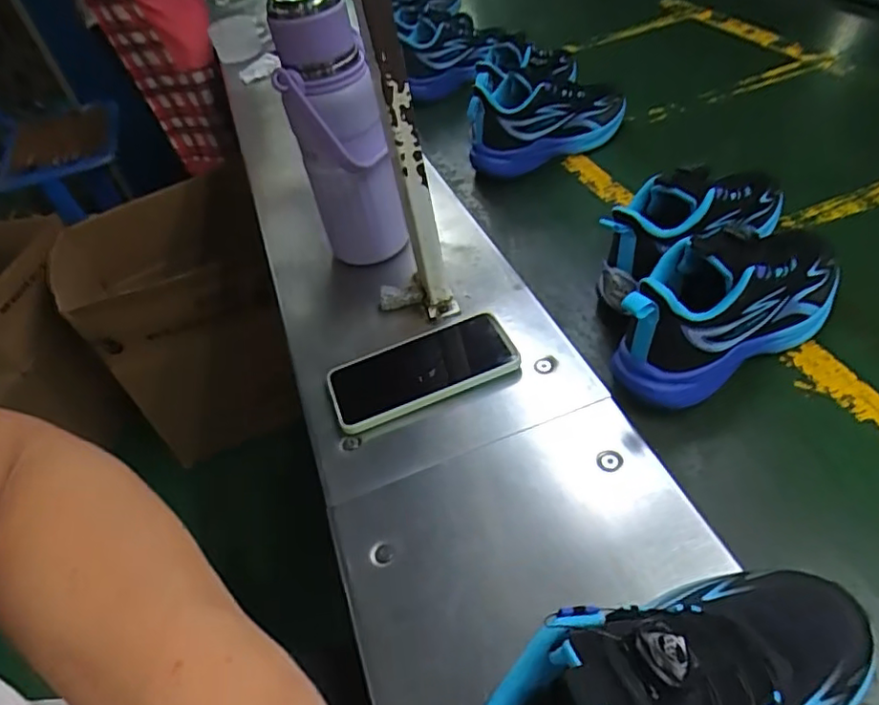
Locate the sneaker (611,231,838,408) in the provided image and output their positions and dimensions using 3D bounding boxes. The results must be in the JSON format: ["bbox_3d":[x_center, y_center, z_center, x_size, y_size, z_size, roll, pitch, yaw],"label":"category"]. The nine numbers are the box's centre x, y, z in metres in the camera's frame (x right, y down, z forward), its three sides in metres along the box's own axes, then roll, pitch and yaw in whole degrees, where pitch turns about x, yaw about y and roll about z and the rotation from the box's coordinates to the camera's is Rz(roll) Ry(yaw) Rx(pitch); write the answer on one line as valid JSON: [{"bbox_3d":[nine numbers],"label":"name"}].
[{"bbox_3d":[0.230,-0.049,0.478,0.208,0.108,0.075,-28,45,-13],"label":"sneaker"}]

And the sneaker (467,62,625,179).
[{"bbox_3d":[0.131,-0.302,0.753,0.211,0.106,0.086,-21,46,-5],"label":"sneaker"}]

